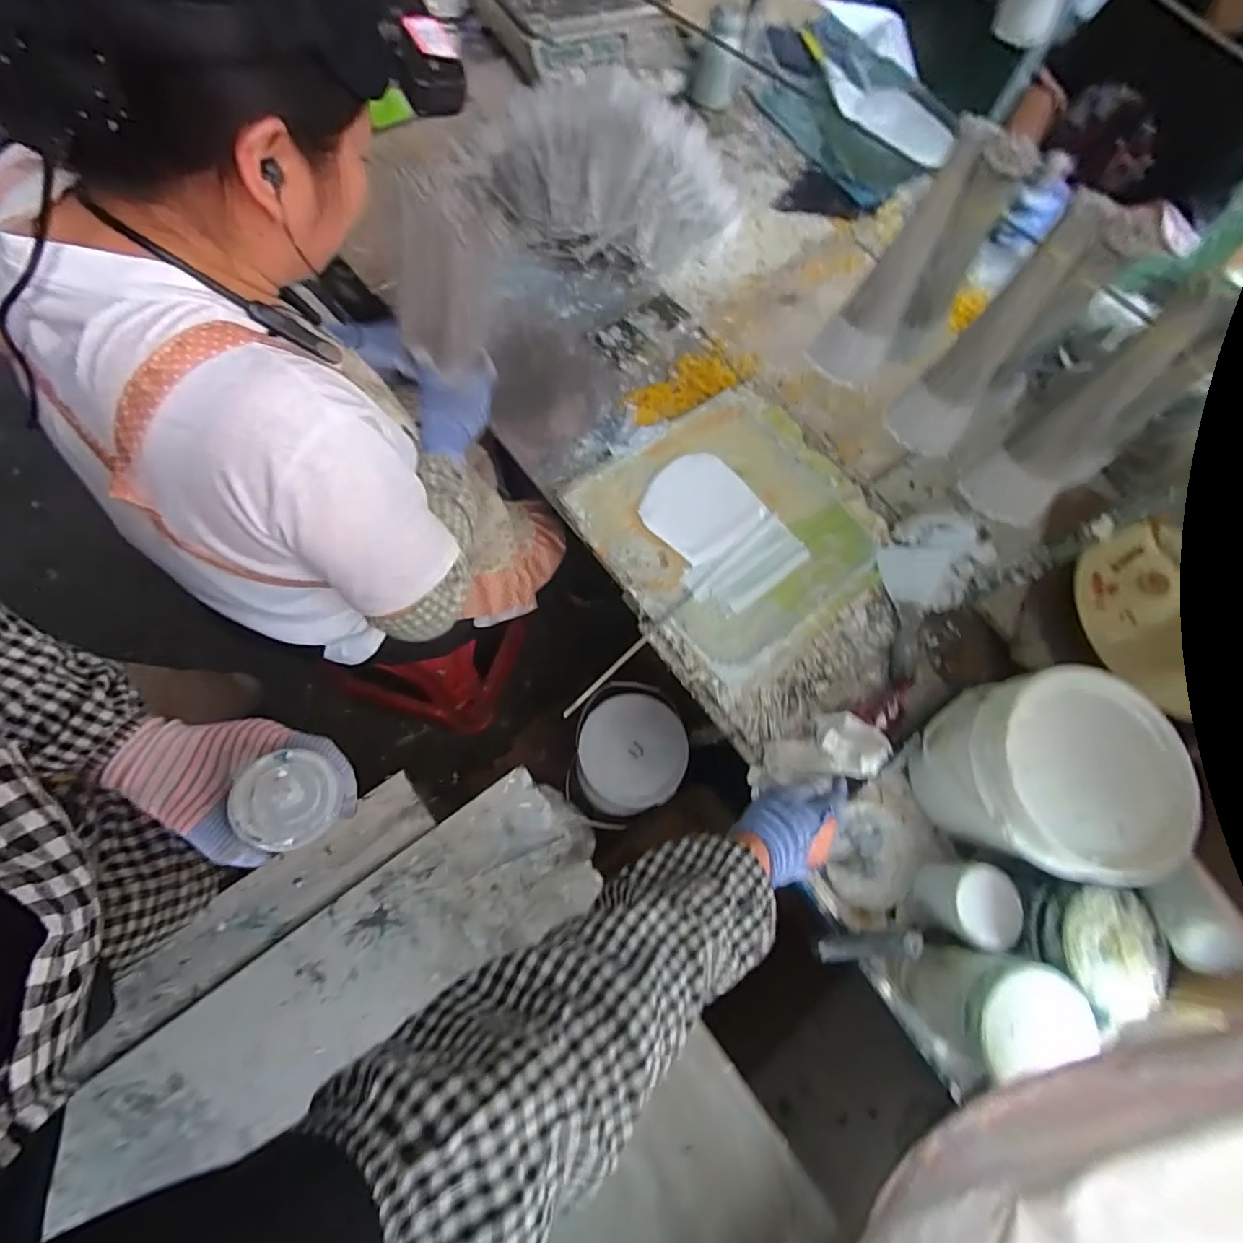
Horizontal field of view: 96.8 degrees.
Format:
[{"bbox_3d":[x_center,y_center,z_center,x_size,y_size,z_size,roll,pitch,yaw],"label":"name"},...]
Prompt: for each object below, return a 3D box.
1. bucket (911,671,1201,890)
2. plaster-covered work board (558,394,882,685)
[{"bbox_3d":[0.460,0.168,0.611,0.177,0.191,0.180,0,74,-1],"label":"bucket"},{"bbox_3d":[0.166,-0.138,0.795,0.375,0.033,0.368,-35,78,-10],"label":"plaster-covered work board"}]

